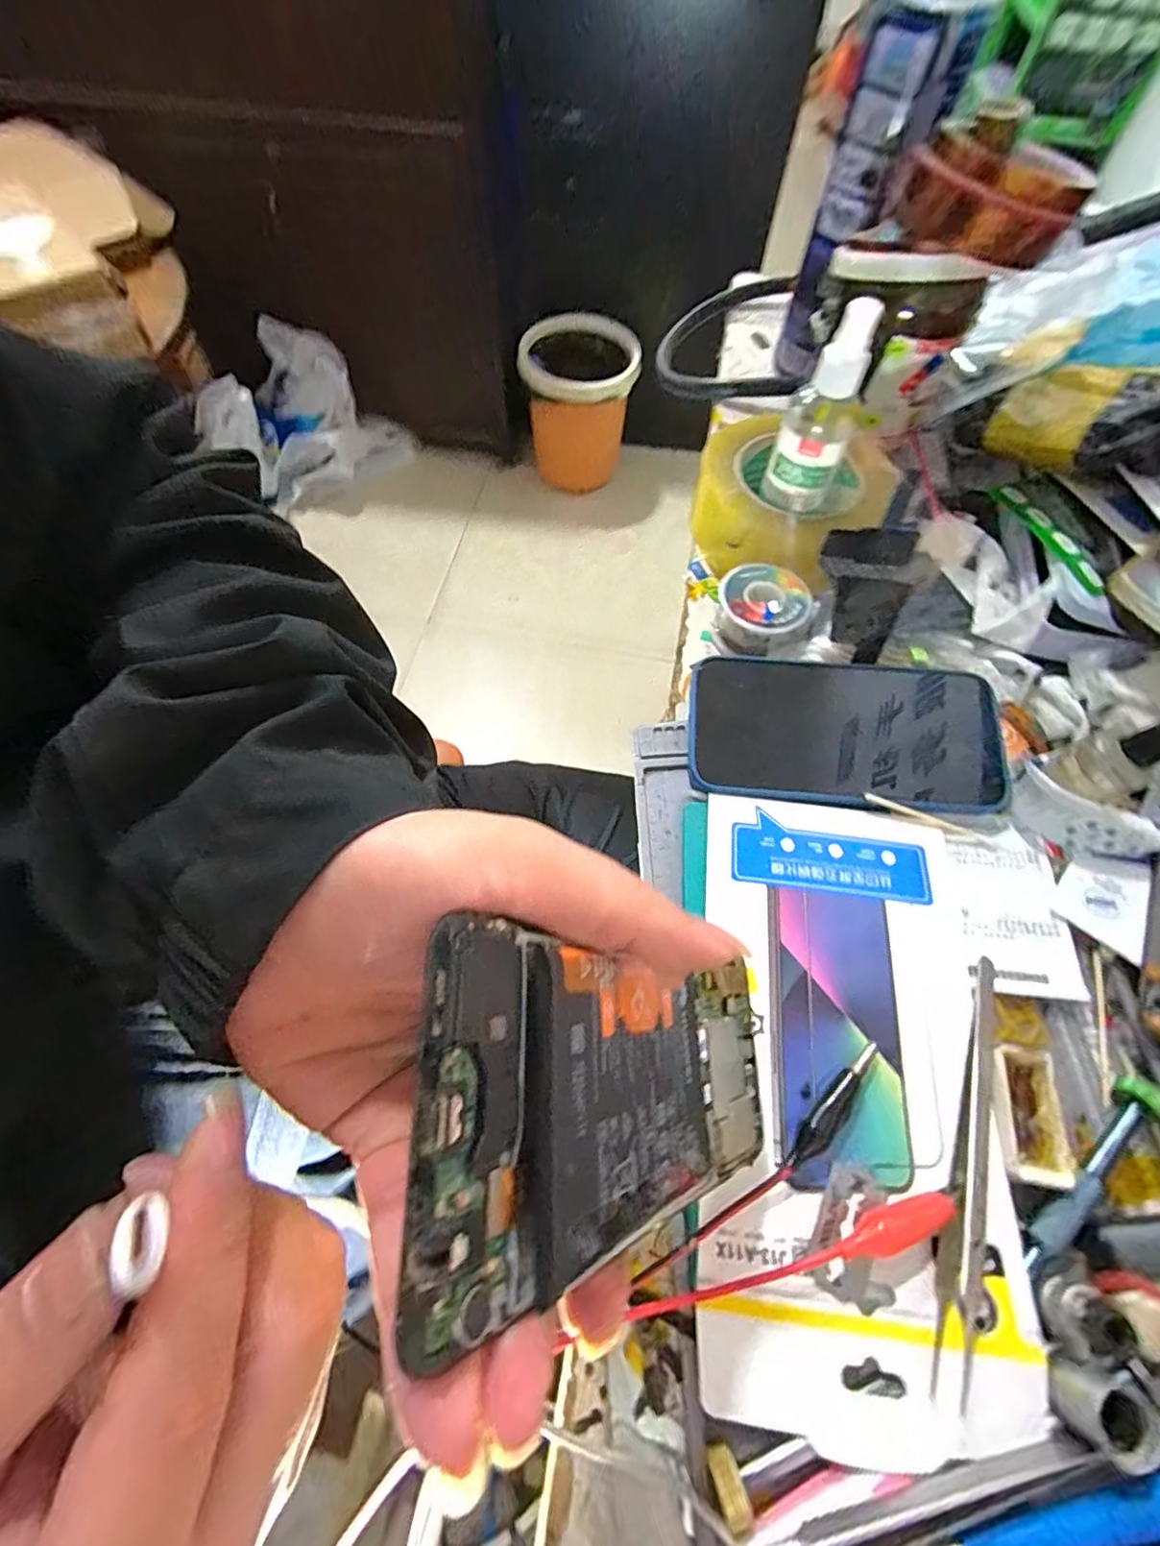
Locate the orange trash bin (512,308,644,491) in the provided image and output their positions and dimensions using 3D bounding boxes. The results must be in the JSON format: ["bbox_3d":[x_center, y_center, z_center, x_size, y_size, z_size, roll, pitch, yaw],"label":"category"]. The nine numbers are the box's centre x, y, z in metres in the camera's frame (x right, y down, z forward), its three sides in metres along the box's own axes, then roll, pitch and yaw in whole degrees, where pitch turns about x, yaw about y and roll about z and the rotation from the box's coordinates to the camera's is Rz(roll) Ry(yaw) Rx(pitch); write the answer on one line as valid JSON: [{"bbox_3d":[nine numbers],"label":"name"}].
[{"bbox_3d":[-0.006,-0.904,1.422,0.269,0.277,0.251,3,64,0],"label":"orange trash bin"}]

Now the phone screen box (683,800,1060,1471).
[{"bbox_3d":[0.110,0.122,0.236,0.127,0.018,0.226,6,64,1],"label":"phone screen box"}]

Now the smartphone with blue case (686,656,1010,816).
[{"bbox_3d":[0.144,-0.023,0.307,0.166,0.012,0.080,5,64,0],"label":"smartphone with blue case"}]

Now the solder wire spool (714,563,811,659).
[{"bbox_3d":[0.109,-0.096,0.348,0.050,0.034,0.050,1,64,-2],"label":"solder wire spool"}]

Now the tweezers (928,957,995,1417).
[{"bbox_3d":[0.154,0.146,0.223,0.017,0.017,0.152,21,65,8],"label":"tweezers"}]

